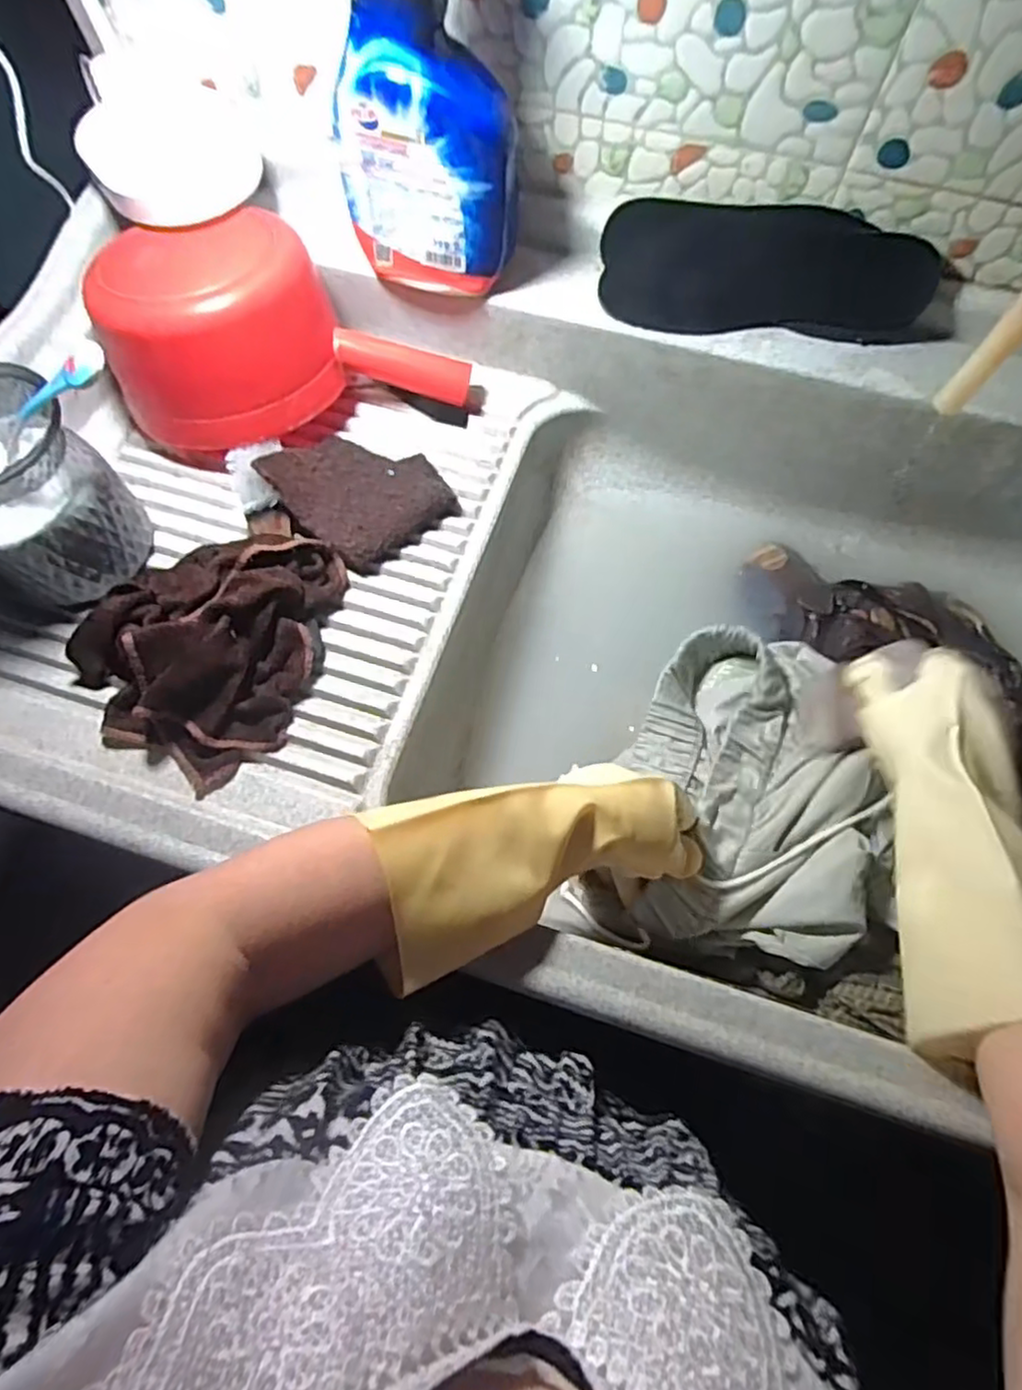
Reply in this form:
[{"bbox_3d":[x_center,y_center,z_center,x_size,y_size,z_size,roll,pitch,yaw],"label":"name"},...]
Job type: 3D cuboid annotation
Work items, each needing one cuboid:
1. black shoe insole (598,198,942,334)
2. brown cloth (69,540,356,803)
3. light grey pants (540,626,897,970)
[{"bbox_3d":[0.190,-0.321,0.516,0.237,0.017,0.088,10,107,8],"label":"black shoe insole"},{"bbox_3d":[-0.210,-0.042,0.460,0.152,0.048,0.187,16,71,6],"label":"brown cloth"},{"bbox_3d":[0.164,0.063,0.528,0.218,0.076,0.257,6,70,2],"label":"light grey pants"}]

